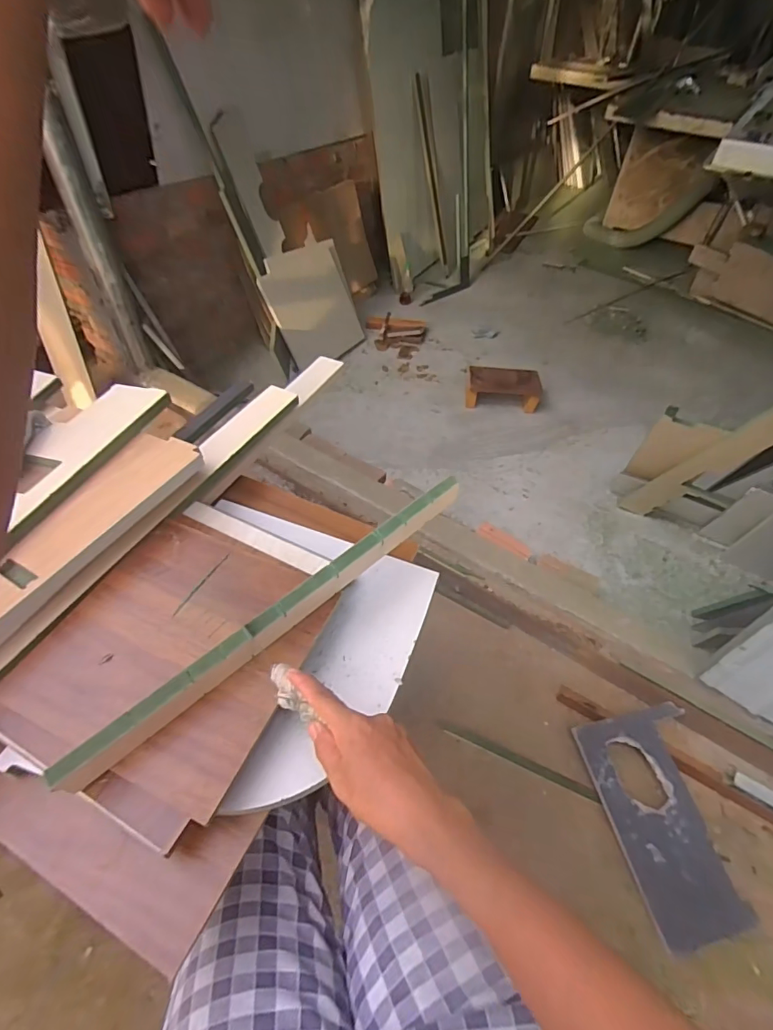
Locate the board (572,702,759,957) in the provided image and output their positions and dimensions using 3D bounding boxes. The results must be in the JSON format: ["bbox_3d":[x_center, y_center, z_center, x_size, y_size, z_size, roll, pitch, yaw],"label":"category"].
[{"bbox_3d":[0.543,0.591,0.941,0.209,0.021,0.375,-13,59,-2],"label":"board"}]

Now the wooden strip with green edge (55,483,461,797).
[{"bbox_3d":[-0.091,0.092,0.491,0.464,0.041,0.024,-34,58,-28],"label":"wooden strip with green edge"}]

